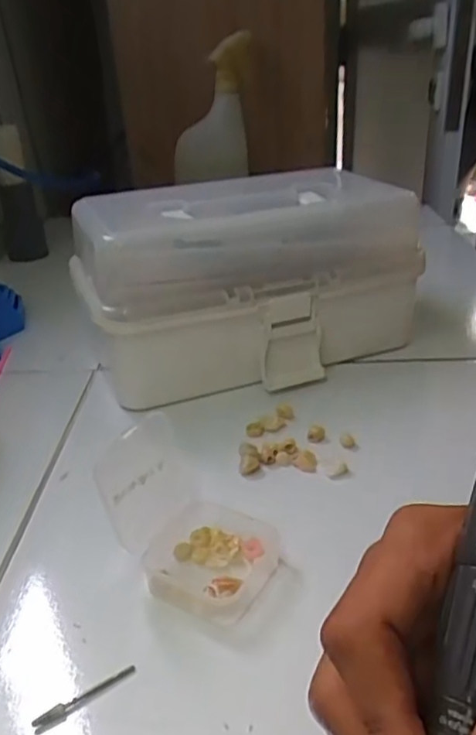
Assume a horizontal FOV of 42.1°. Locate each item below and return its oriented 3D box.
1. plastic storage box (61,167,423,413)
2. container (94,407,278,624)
[{"bbox_3d":[0.009,-0.071,0.496,0.257,0.135,0.132,-13,30,-18],"label":"plastic storage box"},{"bbox_3d":[-0.026,0.072,0.307,0.085,0.059,0.058,16,34,30],"label":"container"}]

